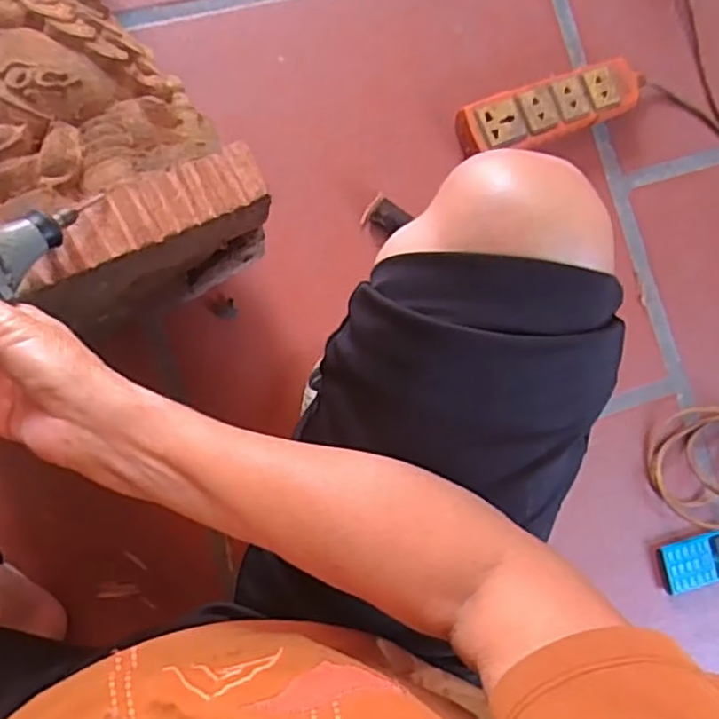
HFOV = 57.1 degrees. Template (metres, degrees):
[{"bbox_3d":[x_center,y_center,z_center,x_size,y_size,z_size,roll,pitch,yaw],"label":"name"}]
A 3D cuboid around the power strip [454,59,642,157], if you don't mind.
[{"bbox_3d":[0.203,-0.265,0.709,0.213,0.047,0.062,-22,91,-11],"label":"power strip"}]

